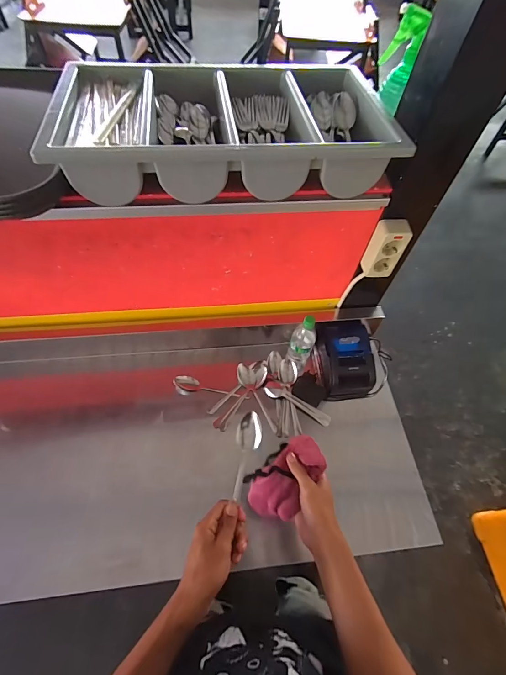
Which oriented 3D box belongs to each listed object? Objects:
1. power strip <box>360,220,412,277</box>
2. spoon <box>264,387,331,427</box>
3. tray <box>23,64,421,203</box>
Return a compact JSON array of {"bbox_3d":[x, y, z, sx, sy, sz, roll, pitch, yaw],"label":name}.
[{"bbox_3d":[0.256,-0.170,0.645,0.055,0.110,0.043,-2,59,-5],"label":"power strip"},{"bbox_3d":[0.105,0.157,0.790,0.167,0.019,0.027,27,61,13],"label":"spoon"},{"bbox_3d":[-0.044,-0.344,0.543,0.490,0.080,0.275,-6,59,-6],"label":"tray"}]

